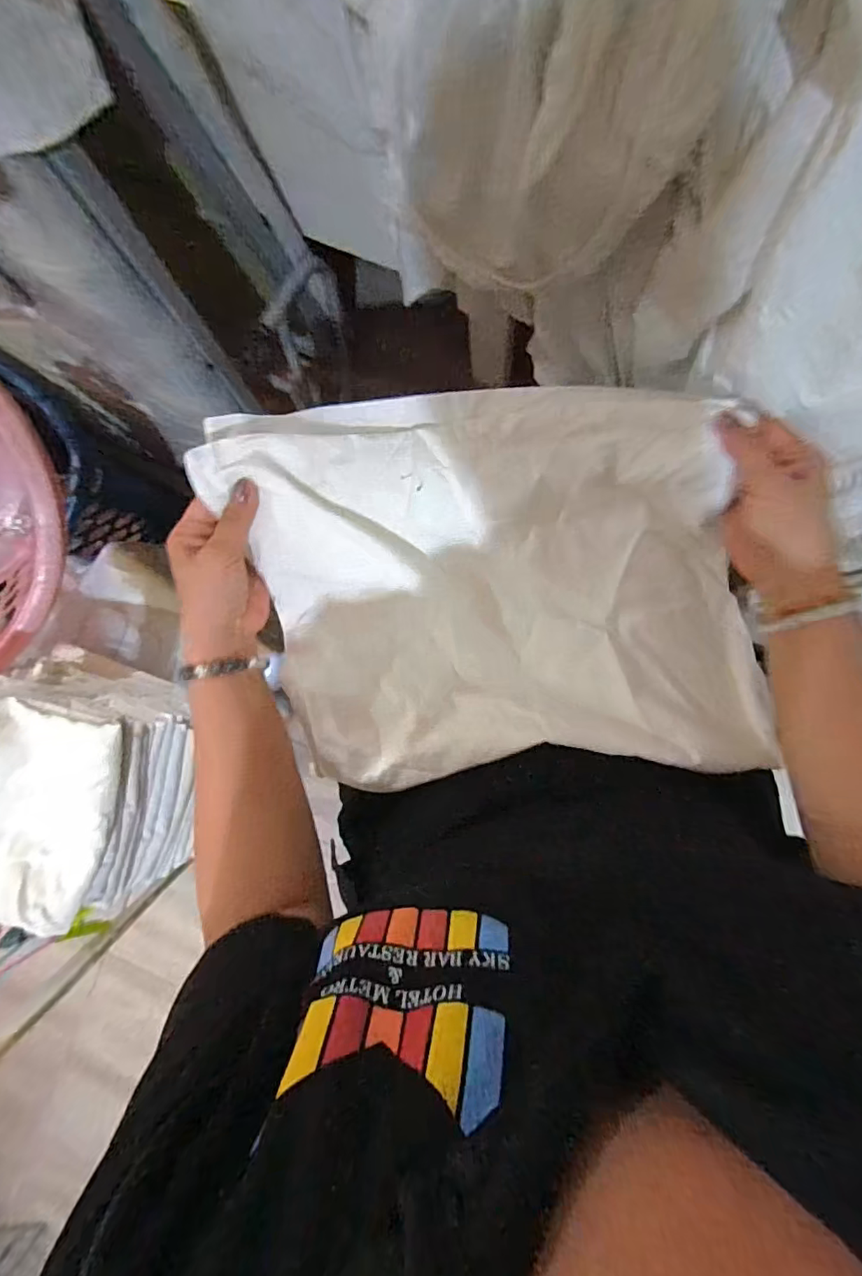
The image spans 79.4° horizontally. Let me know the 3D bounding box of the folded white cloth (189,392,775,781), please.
[{"bbox_3d":[0.055,-0.046,0.420,0.397,0.107,0.304,-6,90,6],"label":"folded white cloth"}]

